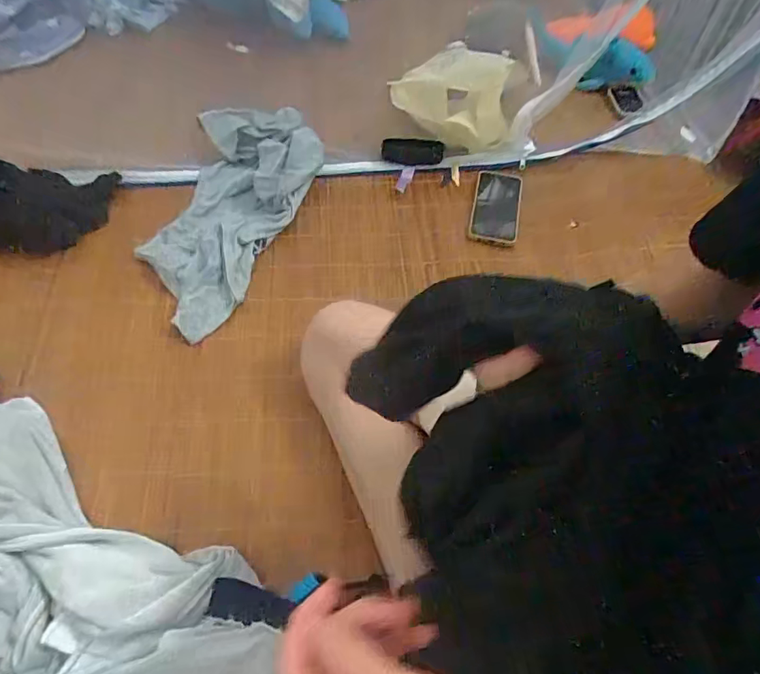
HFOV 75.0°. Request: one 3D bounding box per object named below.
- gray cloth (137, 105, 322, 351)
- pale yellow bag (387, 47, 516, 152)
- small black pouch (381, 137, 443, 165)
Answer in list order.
[{"bbox_3d":[-0.236,-0.193,0.755,0.192,0.097,0.374,13,57,7],"label":"gray cloth"},{"bbox_3d":[0.118,-0.398,0.824,0.188,0.114,0.101,5,57,2],"label":"pale yellow bag"},{"bbox_3d":[0.055,-0.319,0.851,0.104,0.027,0.039,5,57,2],"label":"small black pouch"}]

